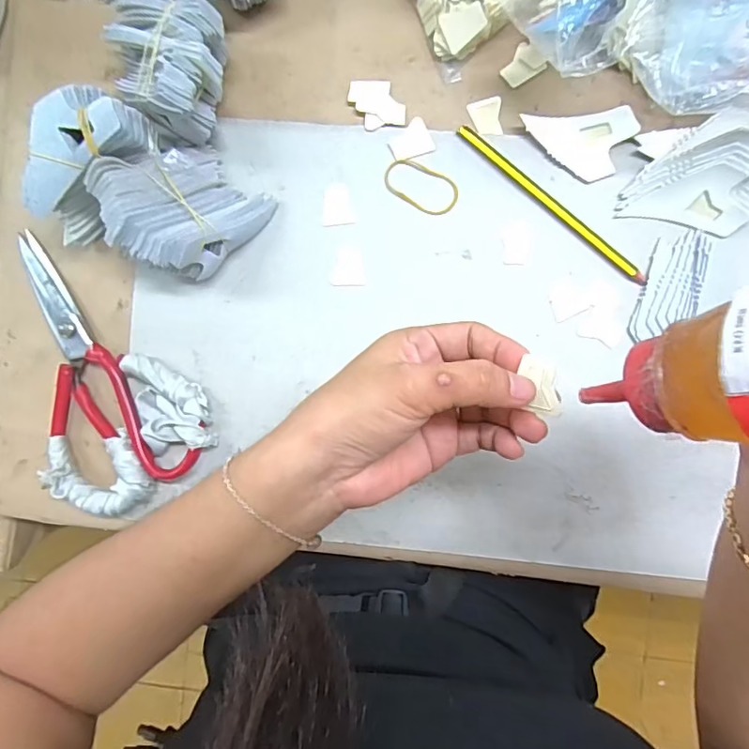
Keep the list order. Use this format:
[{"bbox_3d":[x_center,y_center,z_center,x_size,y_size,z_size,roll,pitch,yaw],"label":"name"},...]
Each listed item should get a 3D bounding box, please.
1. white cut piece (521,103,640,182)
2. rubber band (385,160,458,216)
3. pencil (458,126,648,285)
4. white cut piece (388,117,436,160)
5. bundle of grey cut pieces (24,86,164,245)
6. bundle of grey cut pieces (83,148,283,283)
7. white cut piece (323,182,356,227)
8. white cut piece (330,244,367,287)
[{"bbox_3d":[0.144,-0.159,0.366,0.074,0.008,0.046,-5,91,4],"label":"white cut piece"},{"bbox_3d":[0.033,-0.135,0.377,0.054,0.004,0.029,31,93,2],"label":"rubber band"},{"bbox_3d":[0.124,-0.120,0.370,0.165,0.005,0.009,42,93,2],"label":"pencil"},{"bbox_3d":[0.026,-0.166,0.375,0.029,0.004,0.026,-25,90,4],"label":"white cut piece"},{"bbox_3d":[-0.193,-0.141,0.356,0.096,0.076,0.044,-43,89,4],"label":"bundle of grey cut pieces"},{"bbox_3d":[-0.132,-0.115,0.360,0.086,0.058,0.080,-44,89,4],"label":"bundle of grey cut pieces"},{"bbox_3d":[-0.028,-0.124,0.382,0.022,0.004,0.031,-6,91,4],"label":"white cut piece"},{"bbox_3d":[-0.020,-0.080,0.382,0.023,0.004,0.030,-2,91,4],"label":"white cut piece"}]

